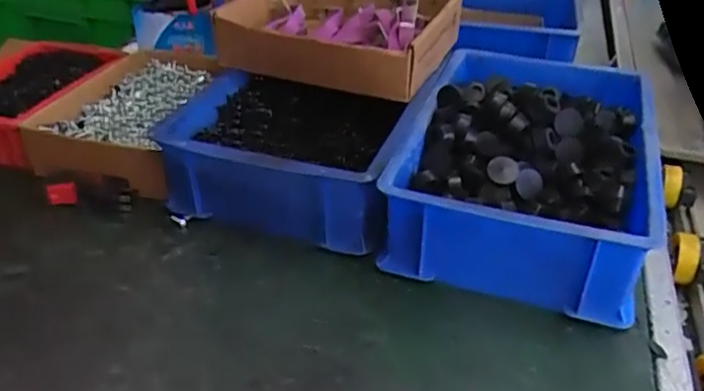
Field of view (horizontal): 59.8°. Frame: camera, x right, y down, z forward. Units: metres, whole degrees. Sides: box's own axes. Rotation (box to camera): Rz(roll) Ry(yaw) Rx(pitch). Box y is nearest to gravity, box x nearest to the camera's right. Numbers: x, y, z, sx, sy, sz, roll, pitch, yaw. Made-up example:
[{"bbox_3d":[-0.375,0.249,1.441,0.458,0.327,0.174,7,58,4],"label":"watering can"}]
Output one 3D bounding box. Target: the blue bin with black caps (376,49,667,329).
[{"bbox_3d":[0.158,-0.032,0.561,0.198,0.098,0.302,12,36,16],"label":"blue bin with black caps"}]

